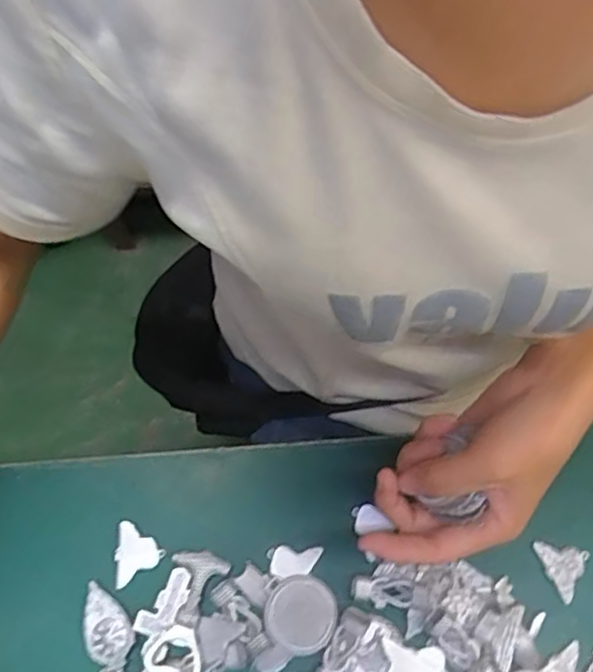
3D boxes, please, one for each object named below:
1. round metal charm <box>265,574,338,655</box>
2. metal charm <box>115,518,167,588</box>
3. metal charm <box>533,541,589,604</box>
[{"bbox_3d":[0.003,0.158,0.359,0.038,0.008,0.039,0,68,1],"label":"round metal charm"},{"bbox_3d":[-0.099,0.131,0.373,0.030,0.005,0.032,31,72,12],"label":"metal charm"},{"bbox_3d":[0.154,0.137,0.374,0.030,0.004,0.031,23,70,10],"label":"metal charm"}]

